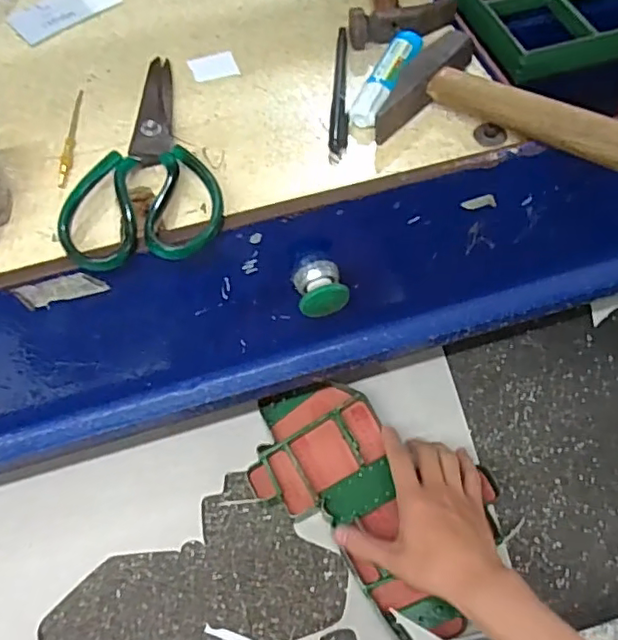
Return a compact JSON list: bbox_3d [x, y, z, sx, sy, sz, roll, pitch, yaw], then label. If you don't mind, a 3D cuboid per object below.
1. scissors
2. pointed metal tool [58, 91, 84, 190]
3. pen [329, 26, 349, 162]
[{"bbox_3d":[-0.112,-0.122,0.418,0.100,0.023,0.204,-4,60,-1],"label":"scissors"},{"bbox_3d":[-0.180,-0.137,0.444,0.008,0.005,0.103,-5,60,-2],"label":"pointed metal tool"},{"bbox_3d":[0.025,-0.176,0.450,0.013,0.011,0.142,3,60,3],"label":"pen"}]

